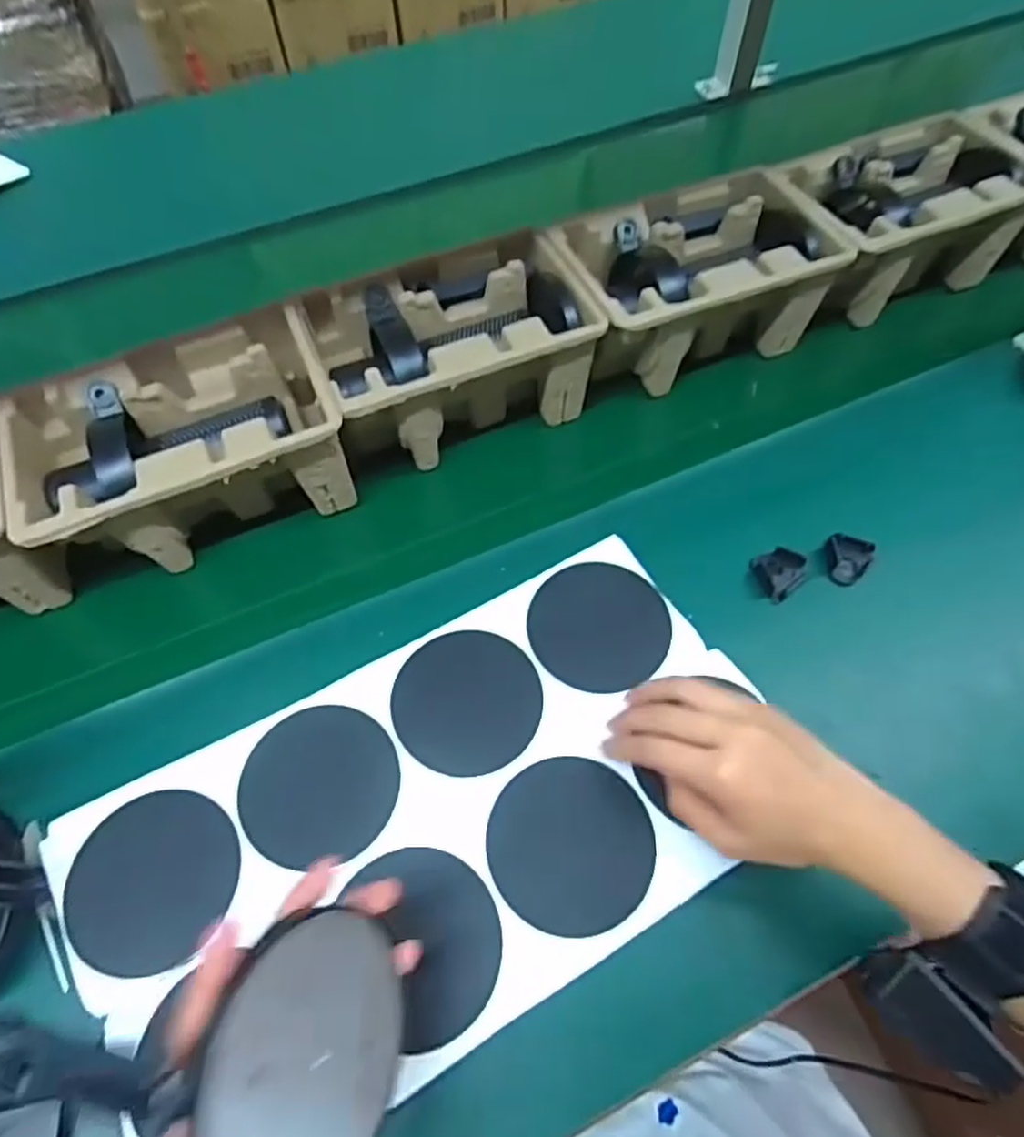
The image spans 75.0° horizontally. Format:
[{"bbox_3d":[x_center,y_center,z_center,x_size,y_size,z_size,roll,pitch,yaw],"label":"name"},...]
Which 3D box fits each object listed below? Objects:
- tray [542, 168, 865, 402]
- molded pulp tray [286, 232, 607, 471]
[{"bbox_3d":[0.157,-0.252,0.608,0.228,0.105,0.146,-19,61,-12],"label":"tray"},{"bbox_3d":[-0.052,-0.179,0.565,0.216,0.099,0.138,-20,62,-13],"label":"molded pulp tray"}]

